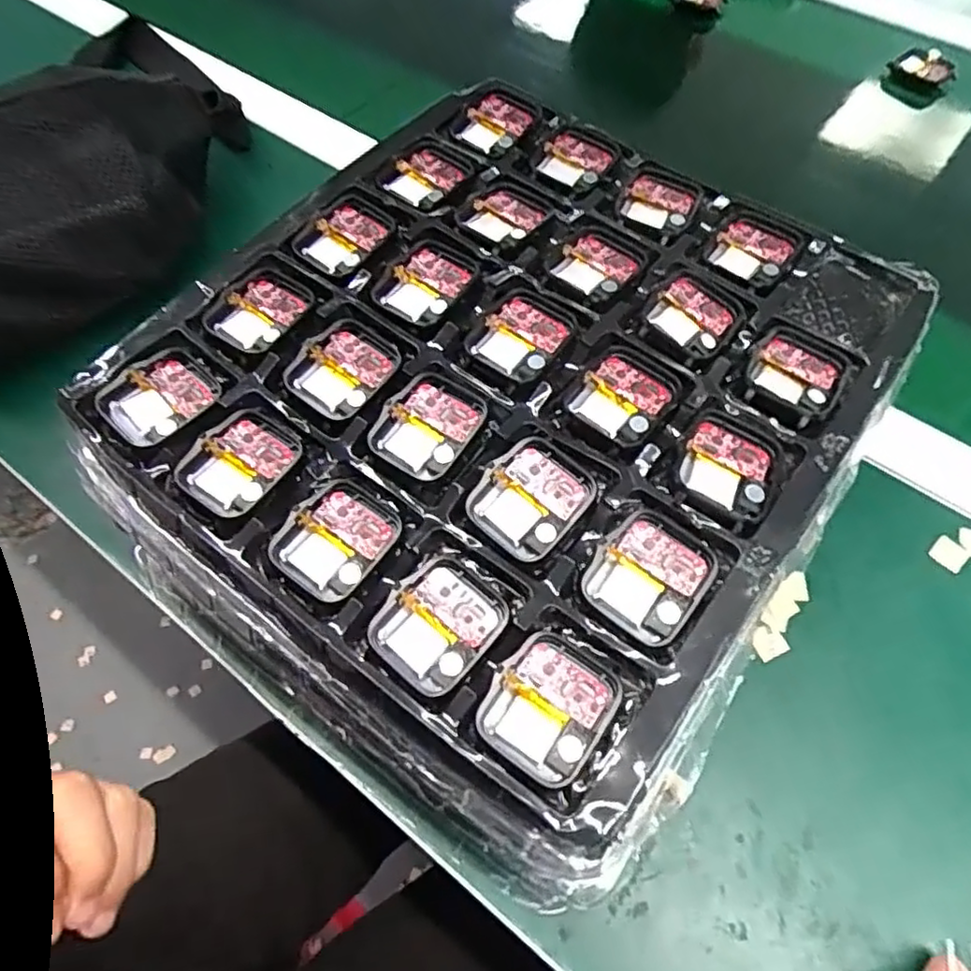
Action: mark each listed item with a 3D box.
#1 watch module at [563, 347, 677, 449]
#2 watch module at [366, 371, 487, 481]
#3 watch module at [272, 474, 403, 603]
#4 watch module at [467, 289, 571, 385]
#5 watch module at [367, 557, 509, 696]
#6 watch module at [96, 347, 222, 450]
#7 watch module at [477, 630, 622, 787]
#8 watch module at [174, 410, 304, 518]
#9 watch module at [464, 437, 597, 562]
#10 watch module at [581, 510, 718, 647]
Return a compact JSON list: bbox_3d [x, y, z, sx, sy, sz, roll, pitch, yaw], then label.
[{"bbox_3d":[0.055,-0.036,0.272,0.035,0.004,0.041,37,67,17],"label":"watch module"},{"bbox_3d":[-0.022,-0.024,0.269,0.035,0.007,0.044,31,65,15],"label":"watch module"},{"bbox_3d":[-0.055,0.020,0.251,0.035,0.004,0.044,35,66,17],"label":"watch module"},{"bbox_3d":[0.015,-0.063,0.288,0.035,0.005,0.041,36,67,17],"label":"watch module"},{"bbox_3d":[-0.016,0.048,0.235,0.036,0.006,0.043,38,67,18],"label":"watch module"},{"bbox_3d":[-0.132,-0.035,0.276,0.042,0.008,0.036,-40,69,-20],"label":"watch module"},{"bbox_3d":[0.022,0.072,0.221,0.037,0.004,0.042,32,66,15],"label":"watch module"},{"bbox_3d":[-0.095,-0.009,0.263,0.036,0.005,0.043,34,66,16],"label":"watch module"},{"bbox_3d":[0.018,0.004,0.253,0.037,0.008,0.044,39,67,18],"label":"watch module"},{"bbox_3d":[0.058,0.031,0.239,0.037,0.006,0.043,35,66,17],"label":"watch module"}]

